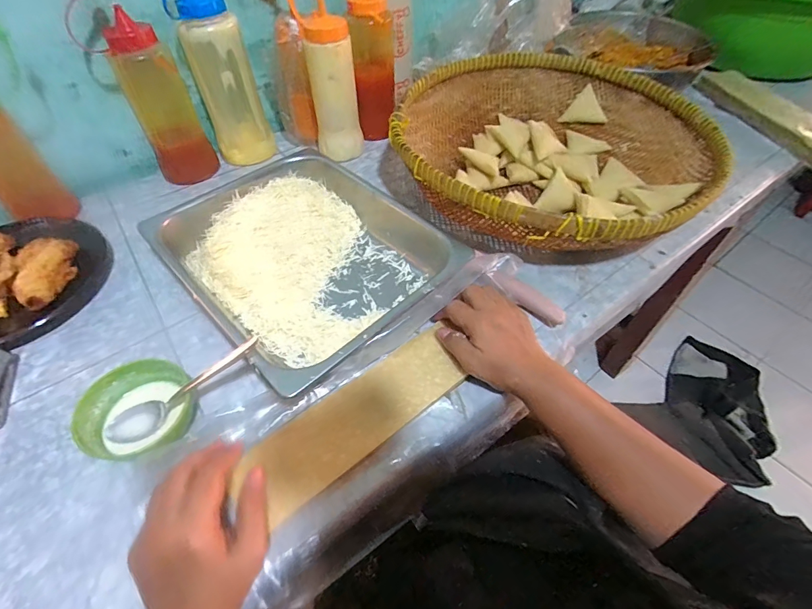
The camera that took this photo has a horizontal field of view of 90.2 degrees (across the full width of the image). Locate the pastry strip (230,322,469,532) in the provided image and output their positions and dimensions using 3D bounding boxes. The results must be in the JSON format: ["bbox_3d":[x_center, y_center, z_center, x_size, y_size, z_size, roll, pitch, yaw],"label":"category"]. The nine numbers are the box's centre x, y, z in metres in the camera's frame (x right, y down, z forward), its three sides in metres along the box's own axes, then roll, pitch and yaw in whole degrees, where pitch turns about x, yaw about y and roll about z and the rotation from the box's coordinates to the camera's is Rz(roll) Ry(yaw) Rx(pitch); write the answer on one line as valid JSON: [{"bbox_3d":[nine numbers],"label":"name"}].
[{"bbox_3d":[-0.044,0.105,0.382,0.224,0.011,0.067,-33,58,-23],"label":"pastry strip"}]

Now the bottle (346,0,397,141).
[{"bbox_3d":[-0.051,-0.375,0.648,0.068,0.204,0.061,-2,51,-2],"label":"bottle"}]

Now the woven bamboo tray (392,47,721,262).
[{"bbox_3d":[0.205,-0.228,0.592,0.434,0.093,0.414,-38,60,-26],"label":"woven bamboo tray"}]

